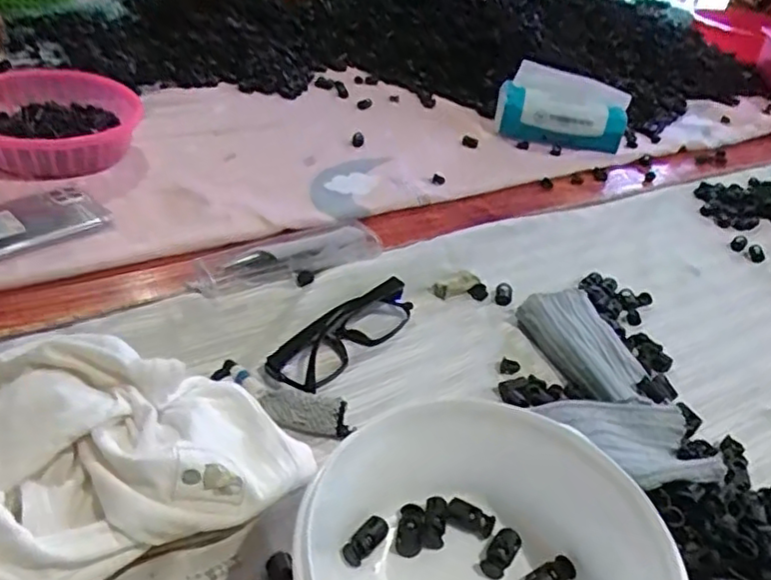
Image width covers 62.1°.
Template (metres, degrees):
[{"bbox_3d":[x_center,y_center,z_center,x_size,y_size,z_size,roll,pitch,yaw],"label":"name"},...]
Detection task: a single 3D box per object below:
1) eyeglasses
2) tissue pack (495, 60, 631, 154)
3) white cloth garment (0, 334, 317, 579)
[{"bbox_3d":[-0.028,0.032,0.477,0.036,0.025,0.132,26,39,26],"label":"eyeglasses"},{"bbox_3d":[0.235,-0.233,0.857,0.166,0.092,0.059,9,34,3],"label":"tissue pack"},{"bbox_3d":[-0.171,0.091,0.337,0.231,0.061,0.148,-19,42,-33],"label":"white cloth garment"}]

